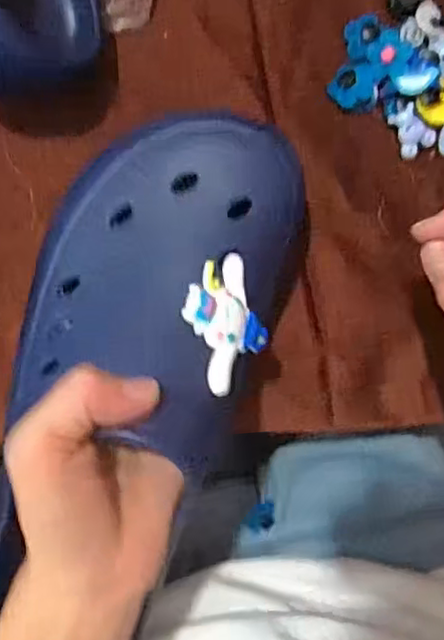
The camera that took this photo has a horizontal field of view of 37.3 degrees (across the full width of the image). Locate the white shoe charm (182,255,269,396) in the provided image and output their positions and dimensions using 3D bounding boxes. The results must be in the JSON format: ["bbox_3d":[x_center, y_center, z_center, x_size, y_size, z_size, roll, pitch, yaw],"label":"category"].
[{"bbox_3d":[0.002,0.001,0.276,0.036,0.005,0.051,-24,94,-37],"label":"white shoe charm"}]

